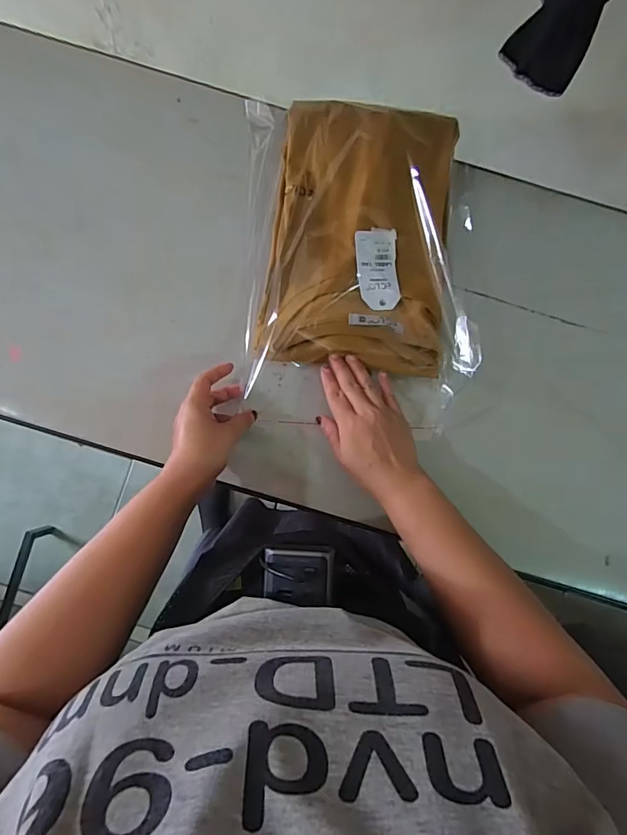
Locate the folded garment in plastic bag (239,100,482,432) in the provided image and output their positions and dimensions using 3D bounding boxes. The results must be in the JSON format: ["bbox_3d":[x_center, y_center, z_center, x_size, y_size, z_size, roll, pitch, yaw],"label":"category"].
[{"bbox_3d":[0.051,-0.176,0.523,0.243,0.052,0.357,2,85,-2],"label":"folded garment in plastic bag"}]

